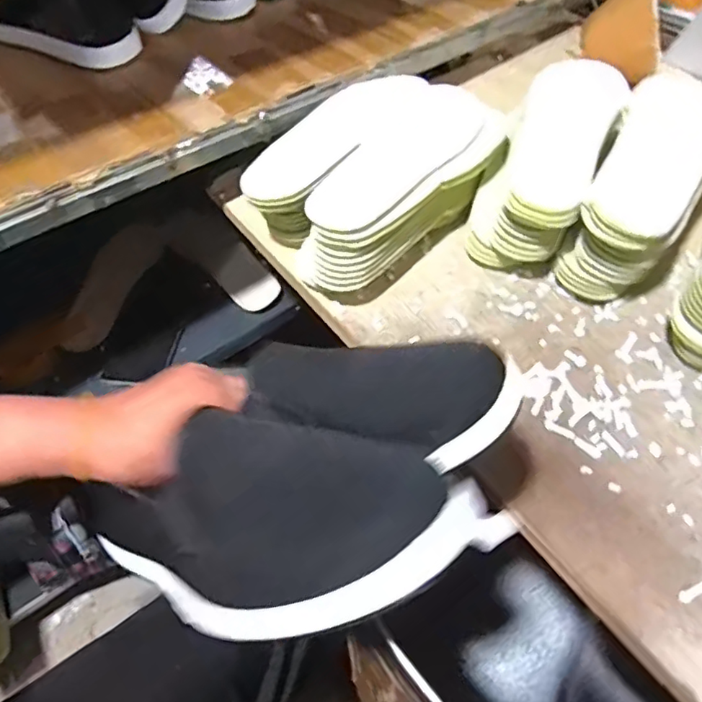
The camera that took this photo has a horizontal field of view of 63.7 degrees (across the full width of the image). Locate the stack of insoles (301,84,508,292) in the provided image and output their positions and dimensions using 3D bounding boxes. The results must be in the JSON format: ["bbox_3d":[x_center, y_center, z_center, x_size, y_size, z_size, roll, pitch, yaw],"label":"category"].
[{"bbox_3d":[0.058,-0.154,0.538,0.114,0.071,0.261,25,57,17],"label":"stack of insoles"}]

